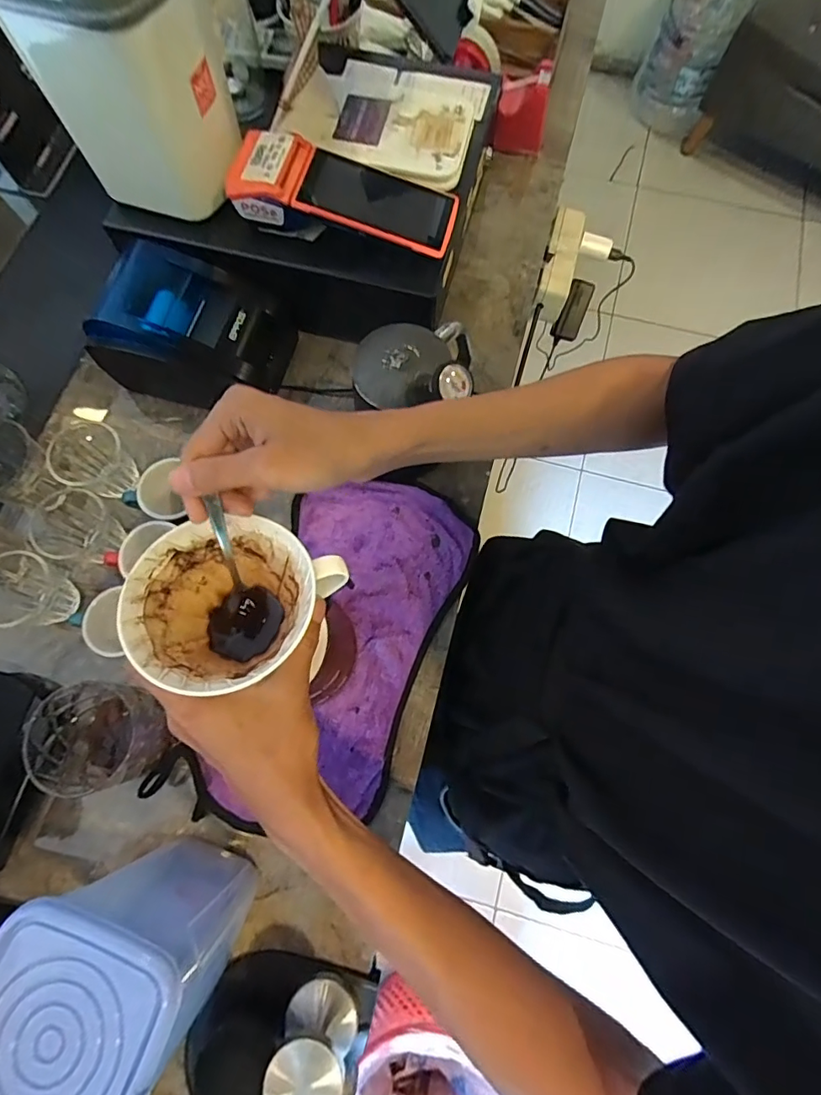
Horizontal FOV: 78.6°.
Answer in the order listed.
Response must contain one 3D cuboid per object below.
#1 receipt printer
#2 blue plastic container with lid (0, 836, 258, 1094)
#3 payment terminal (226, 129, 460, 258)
[{"bbox_3d":[-0.228,-0.233,0.535,0.175,0.102,0.132,17,74,5],"label":"receipt printer"},{"bbox_3d":[-0.173,0.268,0.339,0.108,0.194,0.124,23,74,7],"label":"blue plastic container with lid"},{"bbox_3d":[-0.064,-0.359,0.502,0.219,0.049,0.104,8,73,2],"label":"payment terminal"}]

